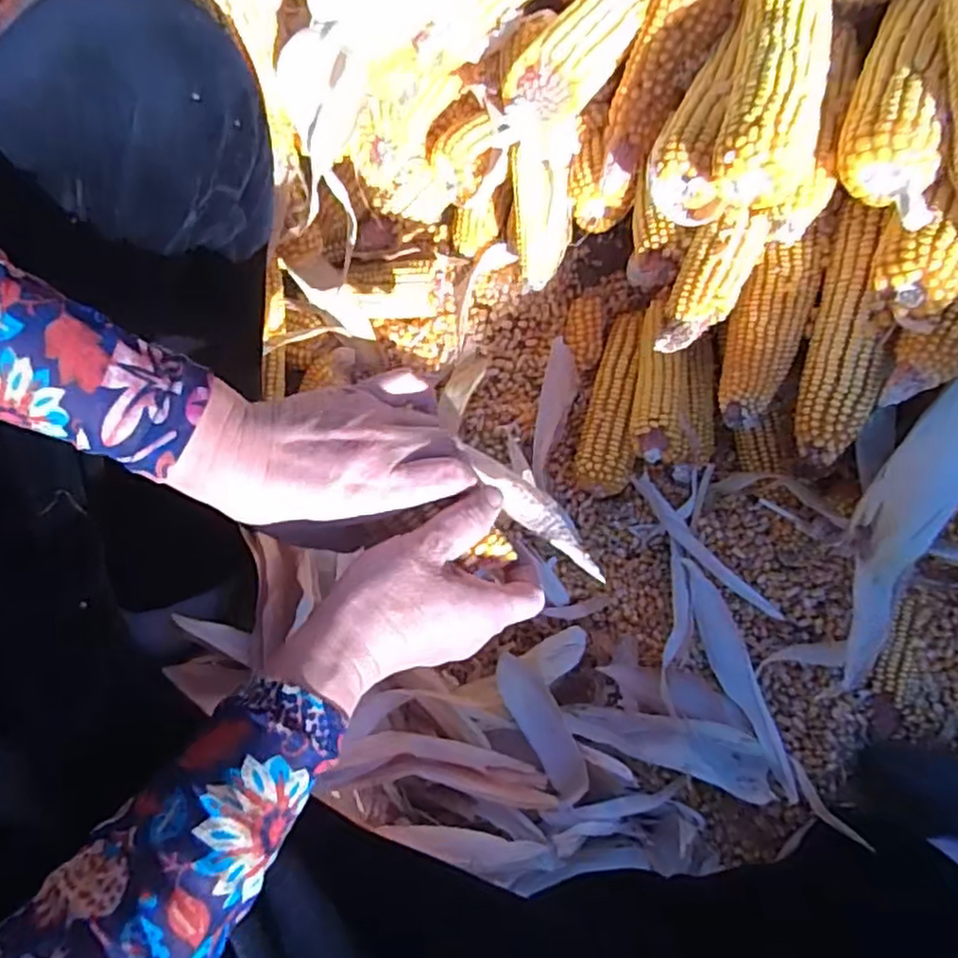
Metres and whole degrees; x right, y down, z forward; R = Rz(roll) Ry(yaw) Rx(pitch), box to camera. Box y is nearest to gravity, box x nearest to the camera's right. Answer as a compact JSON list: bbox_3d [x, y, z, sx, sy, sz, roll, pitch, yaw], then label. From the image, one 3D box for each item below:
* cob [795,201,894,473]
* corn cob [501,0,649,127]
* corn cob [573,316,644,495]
[{"bbox_3d":[0.267,-0.104,0.497,0.047,0.043,0.190,8,90,1],"label":"cob"},{"bbox_3d":[0.080,-0.322,0.507,0.051,0.038,0.157,38,80,7],"label":"corn cob"},{"bbox_3d":[0.128,-0.071,0.639,0.050,0.051,0.171,15,78,3],"label":"corn cob"}]

